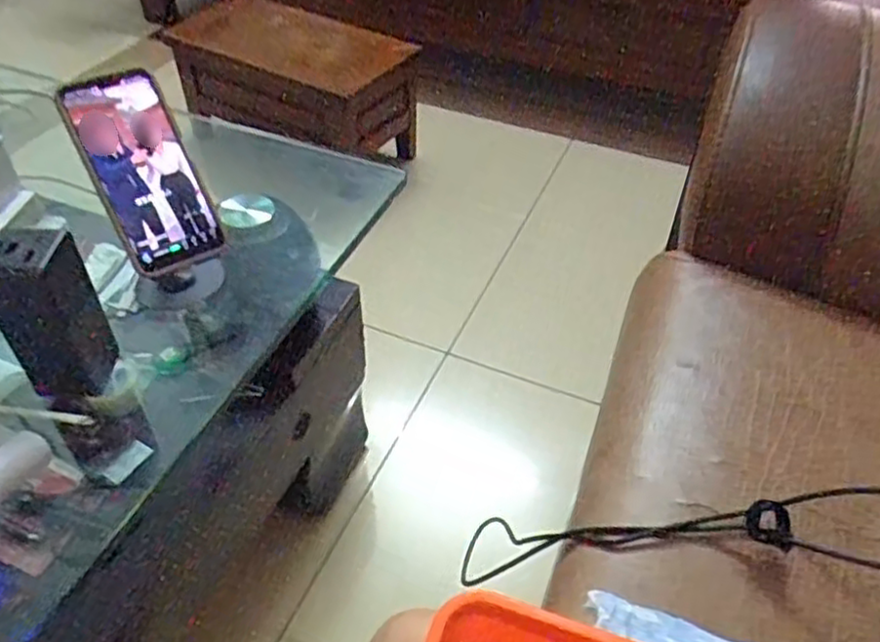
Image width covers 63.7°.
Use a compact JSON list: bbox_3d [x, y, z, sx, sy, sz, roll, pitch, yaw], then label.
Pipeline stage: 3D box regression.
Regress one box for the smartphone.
[{"bbox_3d":[-0.249,-0.125,0.594,0.078,0.015,0.169,-26,95,-26],"label":"smartphone"}]

